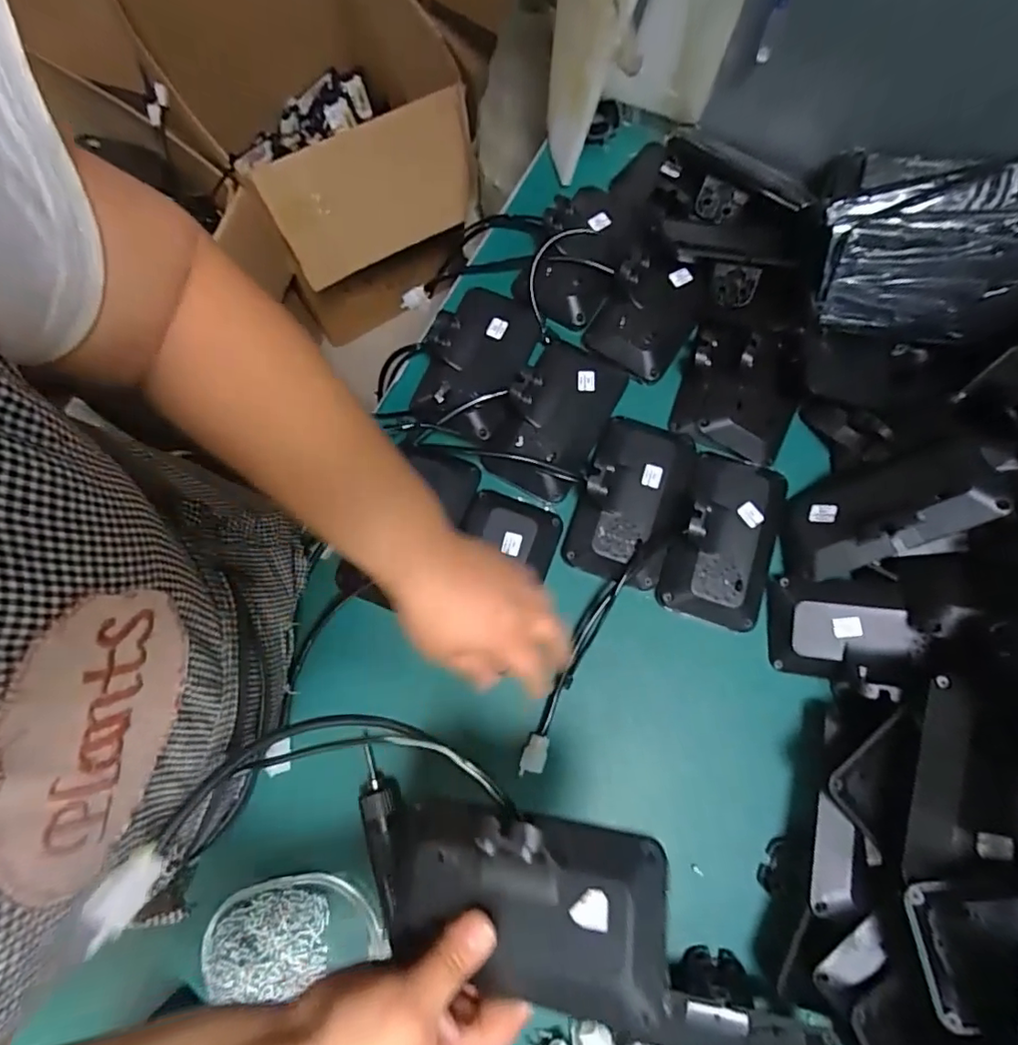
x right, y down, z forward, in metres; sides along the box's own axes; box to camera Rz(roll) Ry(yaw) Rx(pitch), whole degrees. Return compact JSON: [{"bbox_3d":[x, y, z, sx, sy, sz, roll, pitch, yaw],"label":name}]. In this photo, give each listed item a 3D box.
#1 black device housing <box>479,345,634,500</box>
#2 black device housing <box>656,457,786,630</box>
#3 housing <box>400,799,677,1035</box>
[{"bbox_3d":[0.048,-0.107,0.541,0.092,0.034,0.158,25,78,7],"label":"black device housing"},{"bbox_3d":[0.203,0.010,0.508,0.093,0.035,0.161,19,77,5],"label":"black device housing"},{"bbox_3d":[0.006,0.212,0.310,0.156,0.041,0.099,-1,77,15],"label":"housing"}]

